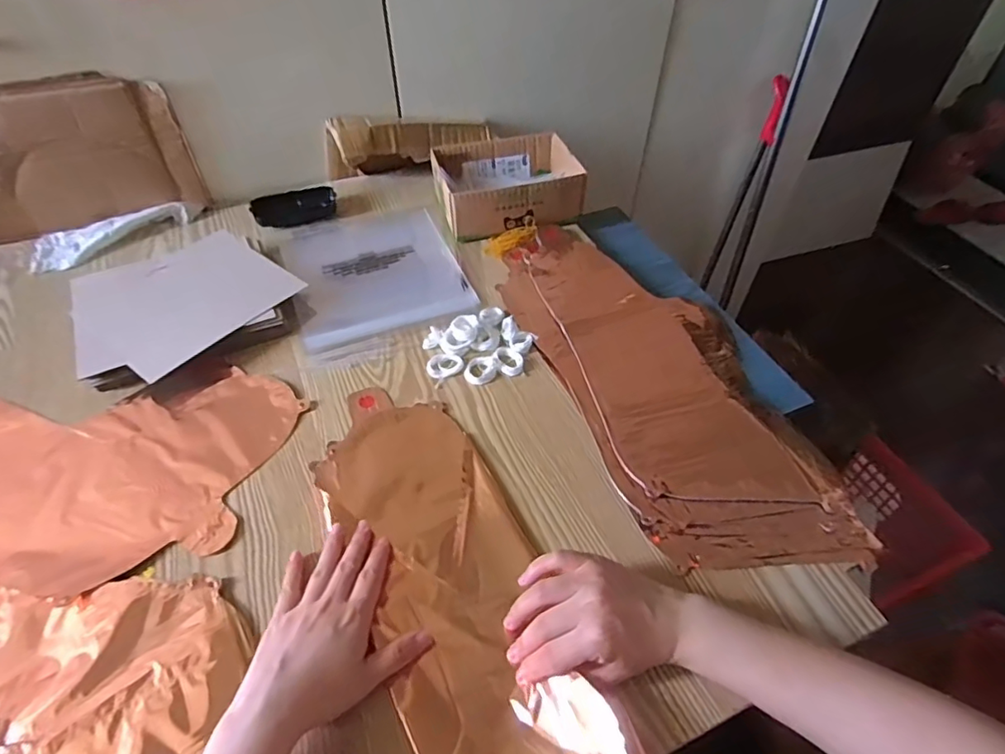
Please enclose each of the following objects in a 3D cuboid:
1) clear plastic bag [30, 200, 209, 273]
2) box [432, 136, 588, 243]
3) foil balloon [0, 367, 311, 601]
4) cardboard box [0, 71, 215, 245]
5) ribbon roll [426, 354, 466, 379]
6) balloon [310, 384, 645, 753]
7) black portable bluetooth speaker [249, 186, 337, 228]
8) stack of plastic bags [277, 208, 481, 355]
[{"bbox_3d":[-0.488,-0.184,0.698,0.196,0.025,0.078,-17,51,-17],"label":"clear plastic bag"},{"bbox_3d":[0.004,-0.260,0.738,0.183,0.062,0.142,-10,49,-11],"label":"box"},{"bbox_3d":[-0.430,0.062,0.508,0.430,0.014,0.223,10,49,7],"label":"foil balloon"},{"bbox_3d":[-0.525,-0.257,0.658,0.271,0.176,0.032,-14,50,-14],"label":"cardboard box"},{"bbox_3d":[-0.060,-0.012,0.571,0.038,0.009,0.026,-12,50,-13],"label":"ribbon roll"},{"bbox_3d":[-0.034,0.164,0.422,0.135,0.037,0.430,-20,49,-18],"label":"balloon"},{"bbox_3d":[-0.283,-0.233,0.749,0.106,0.025,0.051,-21,52,-19],"label":"black portable bluetooth speaker"},{"bbox_3d":[-0.164,-0.141,0.685,0.196,0.016,0.238,-17,51,-16],"label":"stack of plastic bags"}]

